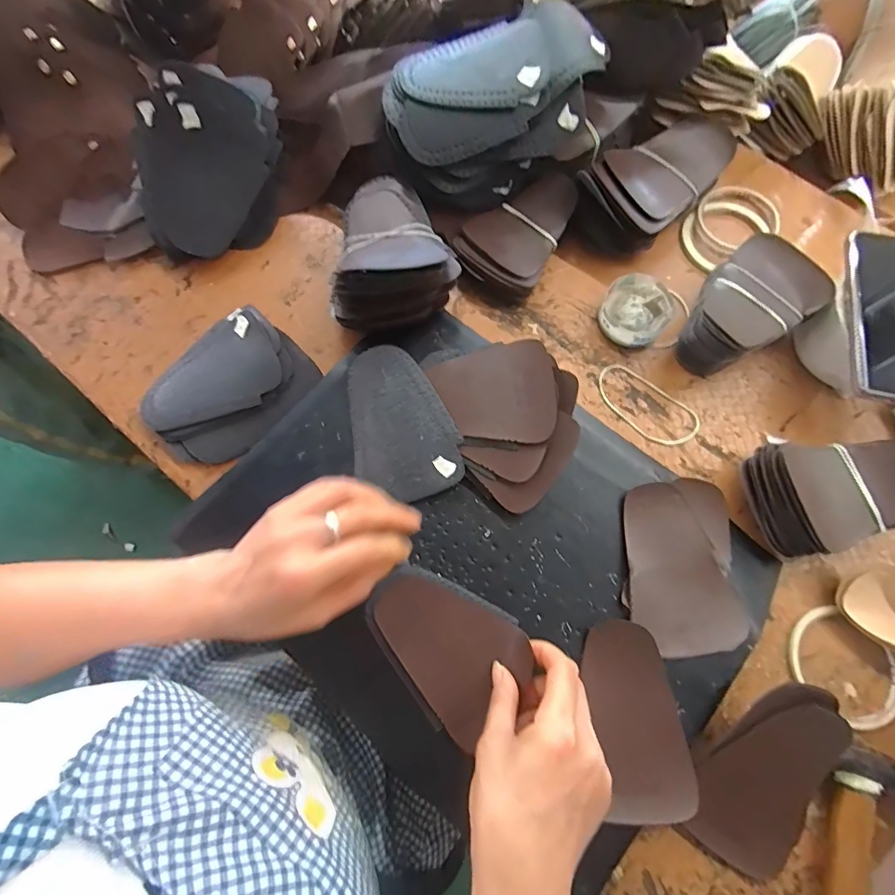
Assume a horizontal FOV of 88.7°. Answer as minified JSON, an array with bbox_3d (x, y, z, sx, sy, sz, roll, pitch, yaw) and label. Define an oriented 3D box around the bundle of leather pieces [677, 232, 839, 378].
[{"bbox_3d":[0.273,-0.130,0.425,0.127,0.069,0.087,-33,77,-9],"label":"bundle of leather pieces"}]

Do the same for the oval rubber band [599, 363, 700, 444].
[{"bbox_3d":[0.186,-0.039,0.432,0.100,0.004,0.051,38,78,11],"label":"oval rubber band"}]

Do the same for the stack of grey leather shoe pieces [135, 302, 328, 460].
[{"bbox_3d":[-0.201,-0.054,0.421,0.122,0.028,0.140,37,77,10],"label":"stack of grey leather shoe pieces"}]

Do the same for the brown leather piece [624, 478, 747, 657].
[{"bbox_3d":[0.179,0.094,0.363,0.079,0.015,0.129,-9,74,-3],"label":"brown leather piece"}]

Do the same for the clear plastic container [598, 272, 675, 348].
[{"bbox_3d":[0.182,-0.132,0.447,0.071,0.017,0.063,-42,78,-11],"label":"clear plastic container"}]

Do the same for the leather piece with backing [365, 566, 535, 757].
[{"bbox_3d":[0.001,0.146,0.347,0.090,0.017,0.123,-37,79,-9],"label":"leather piece with backing"}]

